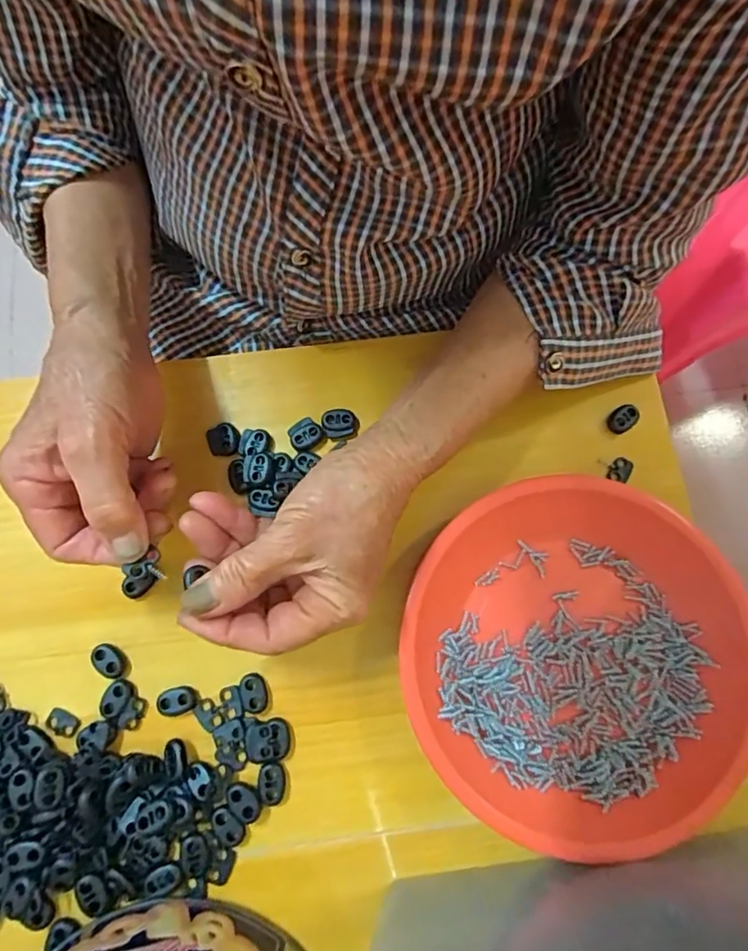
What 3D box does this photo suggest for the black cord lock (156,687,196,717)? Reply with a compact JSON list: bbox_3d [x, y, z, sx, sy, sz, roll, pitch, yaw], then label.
[{"bbox_3d":[-0.114,0.130,0.311,0.021,0.004,0.015,-18,77,-3],"label":"black cord lock"}]

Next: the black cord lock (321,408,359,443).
[{"bbox_3d":[-0.022,-0.033,0.350,0.023,0.007,0.019,-9,77,-1],"label":"black cord lock"}]

